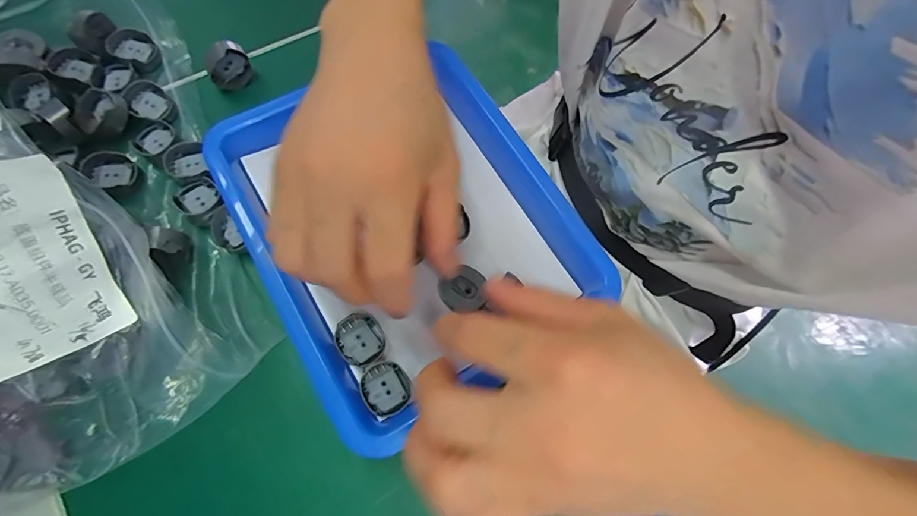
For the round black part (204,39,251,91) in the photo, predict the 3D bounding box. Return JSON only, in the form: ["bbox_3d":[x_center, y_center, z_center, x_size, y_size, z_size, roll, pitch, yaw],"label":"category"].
[{"bbox_3d":[-0.154,-0.129,0.284,0.012,0.030,0.028,40,72,10],"label":"round black part"}]

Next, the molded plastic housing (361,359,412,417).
[{"bbox_3d":[-0.039,0.069,0.223,0.024,0.006,0.027,-36,77,-15],"label":"molded plastic housing"}]

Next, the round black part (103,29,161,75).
[{"bbox_3d":[-0.220,-0.142,0.288,0.028,0.016,0.025,34,72,8],"label":"round black part"}]

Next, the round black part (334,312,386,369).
[{"bbox_3d":[-0.054,0.045,0.231,0.025,0.007,0.028,-37,77,-15],"label":"round black part"}]

